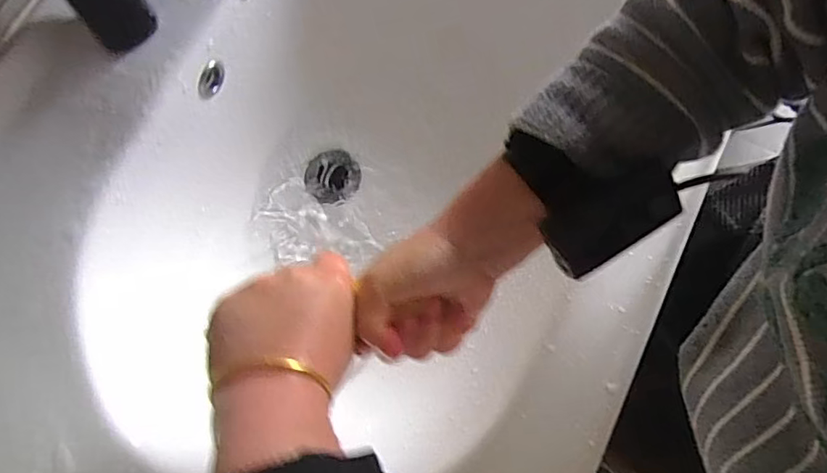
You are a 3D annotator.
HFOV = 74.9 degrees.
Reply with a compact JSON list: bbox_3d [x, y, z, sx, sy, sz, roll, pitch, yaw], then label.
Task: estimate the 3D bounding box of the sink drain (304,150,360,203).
[{"bbox_3d":[-0.085,-0.063,0.565,0.056,0.008,0.055,0,76,-1],"label":"sink drain"}]

